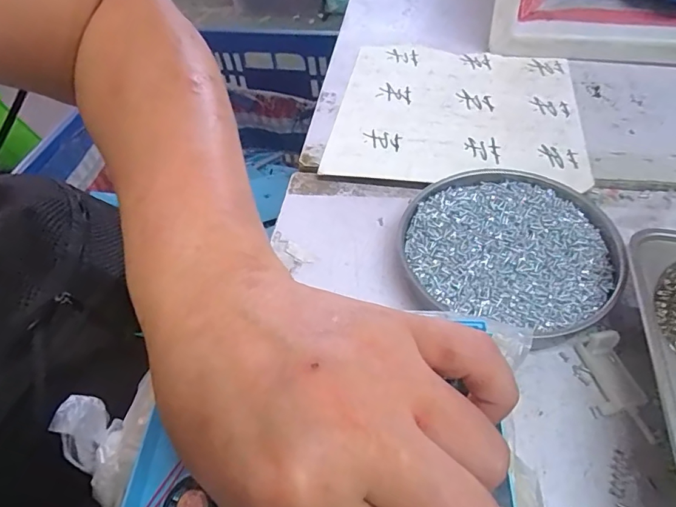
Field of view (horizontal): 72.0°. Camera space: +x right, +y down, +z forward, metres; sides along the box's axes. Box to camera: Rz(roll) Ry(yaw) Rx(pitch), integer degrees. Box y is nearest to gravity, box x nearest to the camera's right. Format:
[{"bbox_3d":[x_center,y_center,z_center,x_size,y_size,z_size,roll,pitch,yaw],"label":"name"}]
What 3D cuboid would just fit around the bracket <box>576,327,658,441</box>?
[{"bbox_3d":[0.153,0.072,0.256,0.023,0.011,0.059,-5,50,2],"label":"bracket"}]

